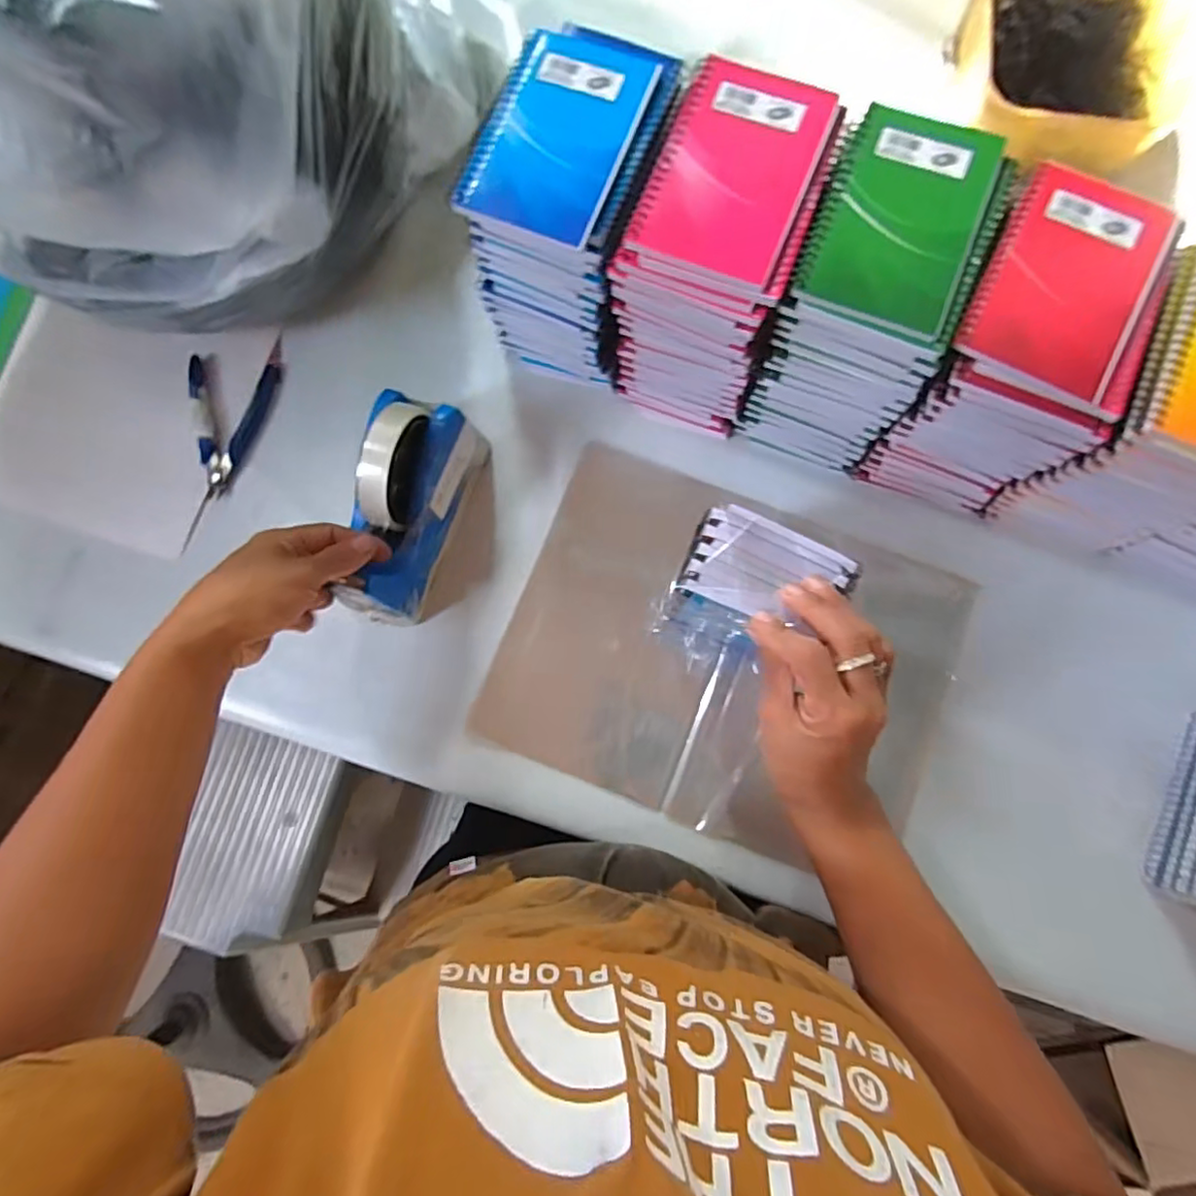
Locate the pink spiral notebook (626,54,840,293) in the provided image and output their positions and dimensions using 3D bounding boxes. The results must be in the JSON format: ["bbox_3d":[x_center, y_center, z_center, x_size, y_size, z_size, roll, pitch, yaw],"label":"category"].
[{"bbox_3d":[0.076,-0.241,0.349,0.084,0.007,0.127,22,82,5],"label":"pink spiral notebook"}]

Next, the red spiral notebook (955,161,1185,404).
[{"bbox_3d":[0.262,-0.176,0.342,0.088,0.009,0.129,27,84,6],"label":"red spiral notebook"}]

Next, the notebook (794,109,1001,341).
[{"bbox_3d":[0.169,-0.214,0.345,0.083,0.009,0.131,22,82,5],"label":"notebook"}]

